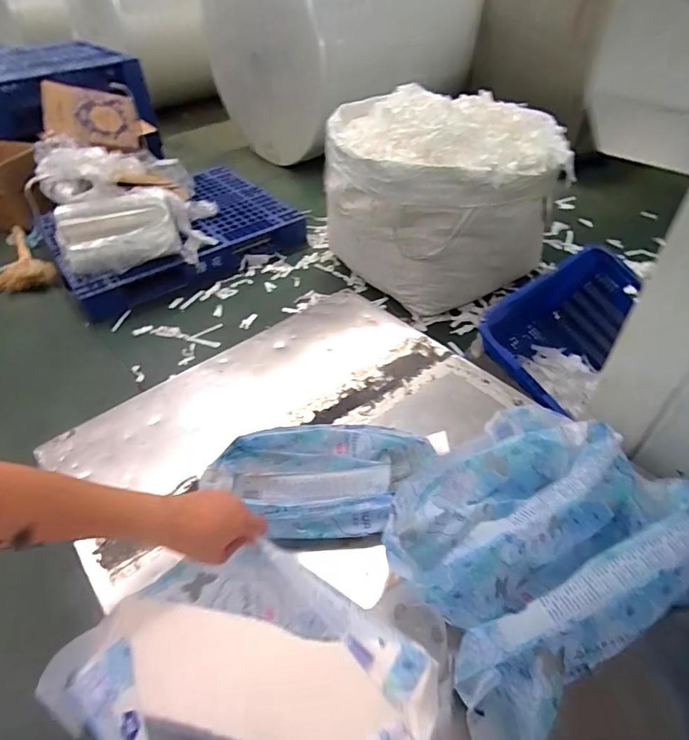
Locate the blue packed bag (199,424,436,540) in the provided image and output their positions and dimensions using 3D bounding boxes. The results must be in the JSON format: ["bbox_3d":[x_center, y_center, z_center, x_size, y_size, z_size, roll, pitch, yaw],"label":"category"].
[{"bbox_3d":[-0.037,0.165,0.667,0.321,0.075,0.162,0,45,3],"label":"blue packed bag"}]

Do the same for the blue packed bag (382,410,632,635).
[{"bbox_3d":[0.197,0.159,0.585,0.329,0.116,0.195,-21,48,-18],"label":"blue packed bag"}]

